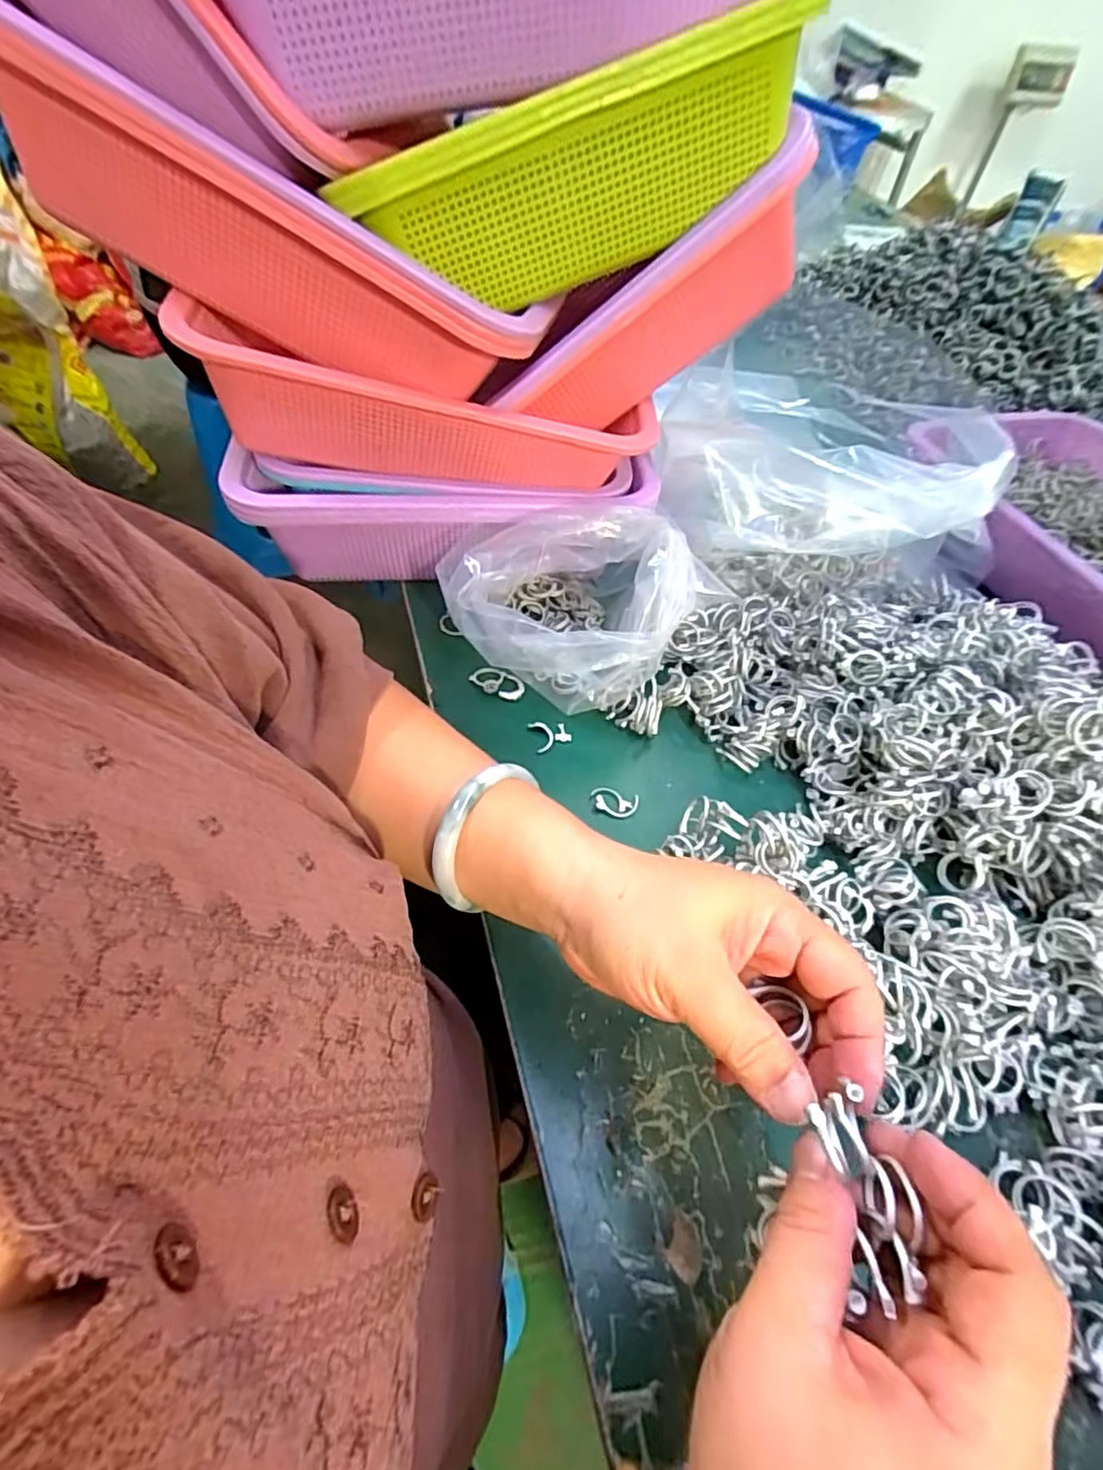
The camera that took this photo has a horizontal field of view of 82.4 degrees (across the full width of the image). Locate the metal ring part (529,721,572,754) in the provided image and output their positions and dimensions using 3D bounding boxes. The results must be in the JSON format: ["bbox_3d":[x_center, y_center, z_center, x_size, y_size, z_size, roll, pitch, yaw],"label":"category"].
[{"bbox_3d":[-0.001,-0.001,0.419,0.024,0.004,0.021,-12,55,-15],"label":"metal ring part"}]

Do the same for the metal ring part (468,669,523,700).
[{"bbox_3d":[-0.039,-0.037,0.441,0.039,0.007,0.017,17,53,7],"label":"metal ring part"}]

